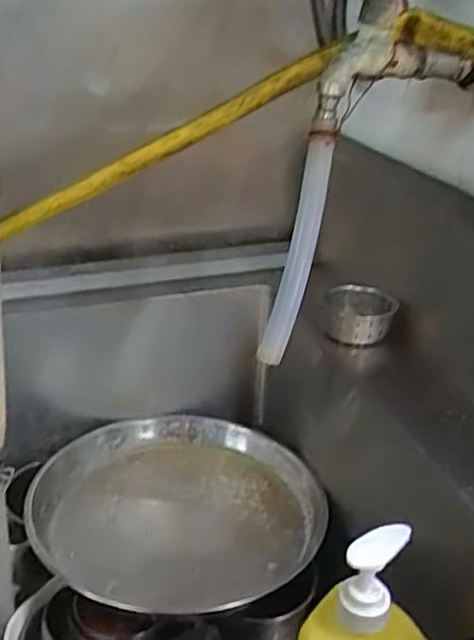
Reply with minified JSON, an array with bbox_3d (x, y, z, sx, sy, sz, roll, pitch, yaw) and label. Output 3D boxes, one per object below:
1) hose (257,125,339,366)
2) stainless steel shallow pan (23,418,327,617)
[{"bbox_3d":[0.049,-0.055,0.538,0.024,0.181,0.032,14,0,22],"label":"hose"},{"bbox_3d":[-0.064,0.209,0.746,0.299,0.063,0.291,2,26,-1],"label":"stainless steel shallow pan"}]

